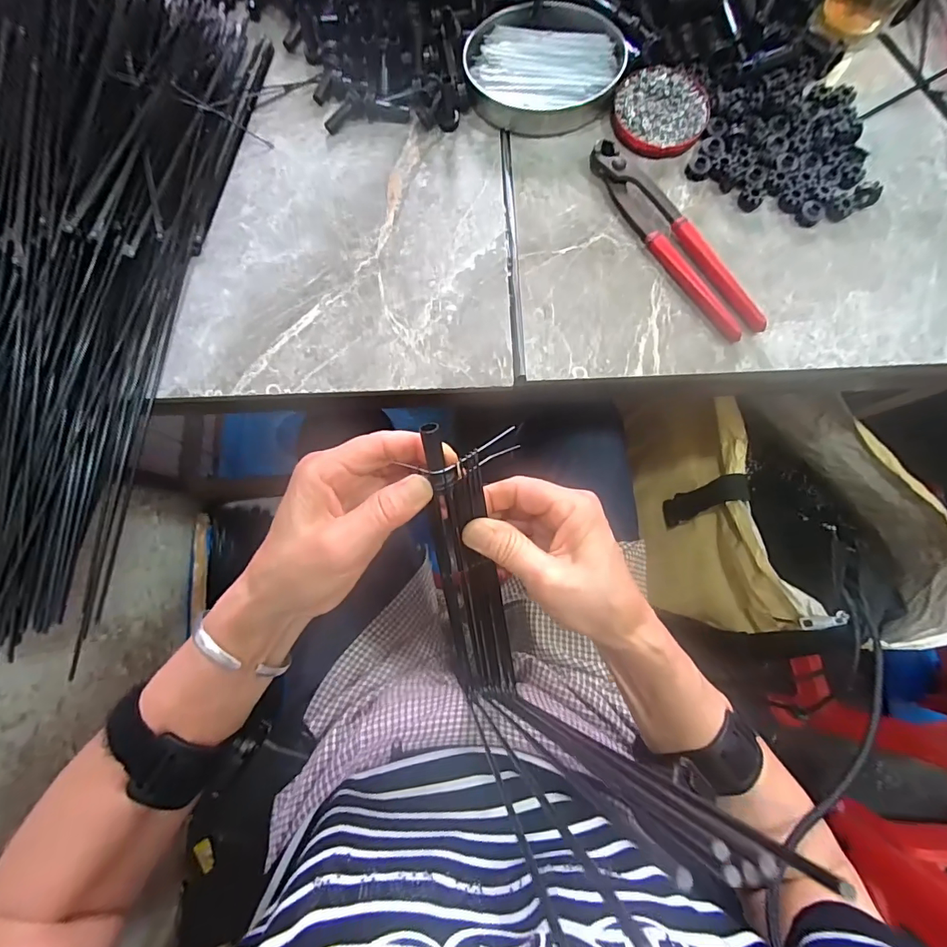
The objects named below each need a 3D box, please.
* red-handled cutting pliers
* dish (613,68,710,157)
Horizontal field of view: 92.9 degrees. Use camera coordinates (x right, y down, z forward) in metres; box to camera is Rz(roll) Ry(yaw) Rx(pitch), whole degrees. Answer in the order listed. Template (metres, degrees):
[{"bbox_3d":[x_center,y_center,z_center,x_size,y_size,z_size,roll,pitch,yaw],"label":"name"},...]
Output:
[{"bbox_3d":[0.163,-0.194,0.371,0.033,0.016,0.200,-36,82,-5],"label":"red-handled cutting pliers"},{"bbox_3d":[0.164,-0.318,0.395,0.080,0.008,0.079,0,83,0],"label":"dish"}]

